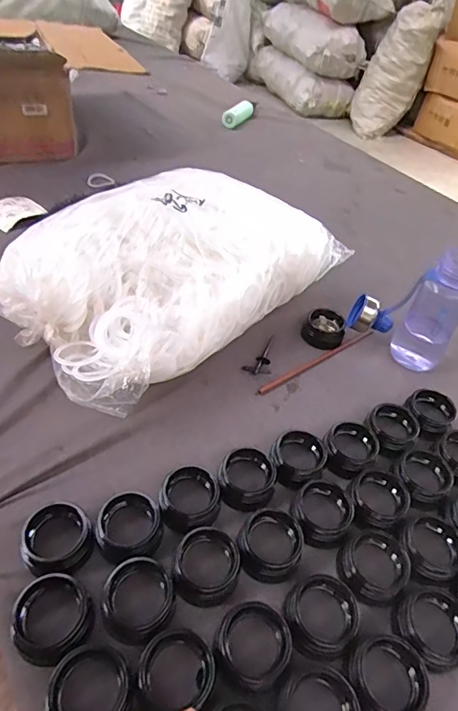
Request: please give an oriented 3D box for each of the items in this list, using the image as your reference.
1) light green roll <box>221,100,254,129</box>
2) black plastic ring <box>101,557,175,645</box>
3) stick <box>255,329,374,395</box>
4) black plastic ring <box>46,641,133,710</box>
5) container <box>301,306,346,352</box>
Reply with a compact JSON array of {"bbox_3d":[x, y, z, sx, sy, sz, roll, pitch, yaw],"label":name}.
[{"bbox_3d":[0.033,-0.757,1.405,0.049,0.049,0.169,21,47,13],"label":"light green roll"},{"bbox_3d":[-0.083,0.221,0.406,0.062,0.021,0.064,4,45,-4],"label":"black plastic ring"},{"bbox_3d":[0.139,0.006,0.677,0.250,0.007,0.015,-25,54,-29],"label":"stick"},{"bbox_3d":[-0.111,0.270,0.357,0.062,0.030,0.066,4,45,-4],"label":"black plastic ring"},{"bbox_3d":[0.152,-0.043,0.703,0.068,0.030,0.055,15,45,7],"label":"container"}]

